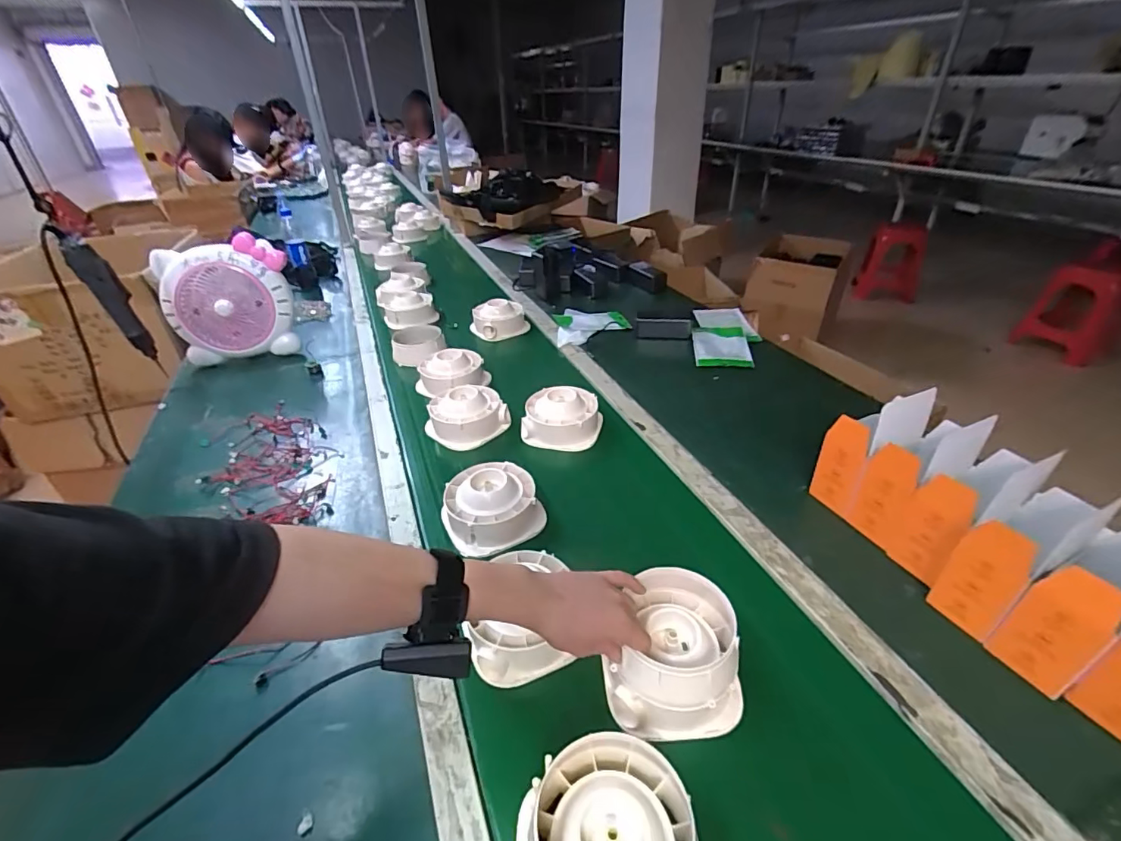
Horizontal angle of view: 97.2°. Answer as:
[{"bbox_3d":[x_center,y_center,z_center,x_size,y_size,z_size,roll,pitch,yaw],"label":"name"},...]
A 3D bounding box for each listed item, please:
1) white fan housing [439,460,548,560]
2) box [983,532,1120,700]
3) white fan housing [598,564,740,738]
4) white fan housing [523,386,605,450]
[{"bbox_3d":[-0.097,0.127,0.711,0.136,0.069,0.144,1,35,-1],"label":"white fan housing"},{"bbox_3d":[0.508,0.172,0.479,0.100,0.188,0.064,-19,40,-26],"label":"box"},{"bbox_3d":[0.111,0.231,0.502,0.131,0.092,0.127,-1,35,0],"label":"white fan housing"},{"bbox_3d":[0.004,-0.011,0.888,0.135,0.056,0.100,8,36,12],"label":"white fan housing"}]

